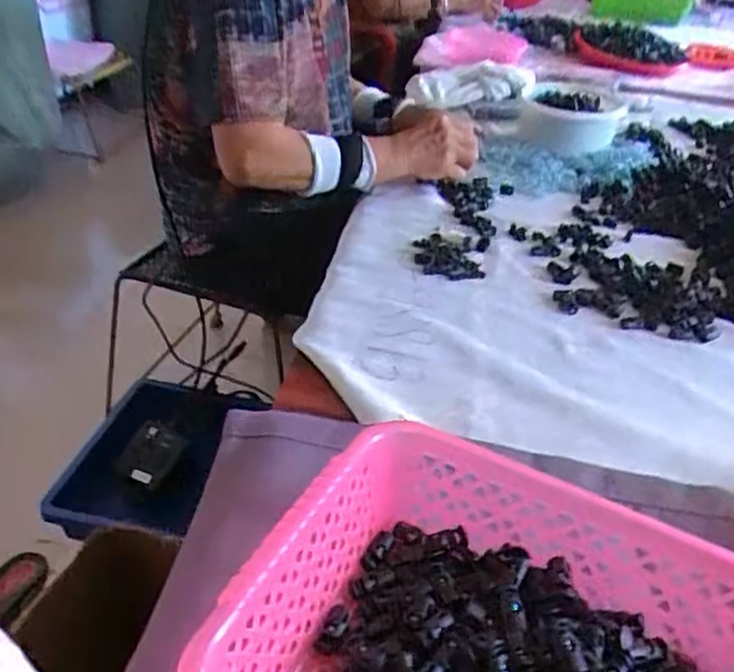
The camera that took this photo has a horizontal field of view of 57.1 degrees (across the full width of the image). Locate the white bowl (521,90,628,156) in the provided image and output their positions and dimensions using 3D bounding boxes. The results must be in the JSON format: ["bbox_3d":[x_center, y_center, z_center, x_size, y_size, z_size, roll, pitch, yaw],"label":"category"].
[{"bbox_3d":[0.328,-0.340,1.070,0.164,0.077,0.143,8,36,7],"label":"white bowl"}]

